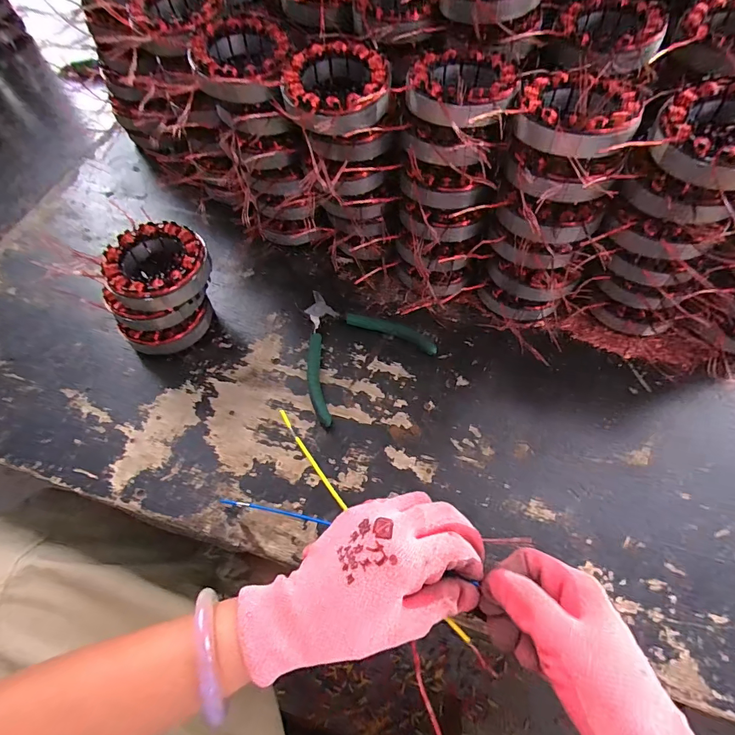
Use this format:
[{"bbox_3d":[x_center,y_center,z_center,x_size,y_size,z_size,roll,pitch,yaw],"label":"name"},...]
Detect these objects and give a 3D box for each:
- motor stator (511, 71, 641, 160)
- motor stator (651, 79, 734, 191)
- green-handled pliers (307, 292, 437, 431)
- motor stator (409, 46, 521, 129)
[{"bbox_3d":[0.155,-0.188,0.307,0.084,0.029,0.084,34,68,18],"label":"motor stator"},{"bbox_3d":[0.242,-0.156,0.282,0.084,0.031,0.095,34,68,18],"label":"motor stator"},{"bbox_3d":[-0.021,-0.030,0.413,0.134,0.016,0.131,-33,65,-15],"label":"green-handled pliers"},{"bbox_3d":[0.074,-0.222,0.324,0.079,0.026,0.088,-29,65,-13],"label":"motor stator"}]

